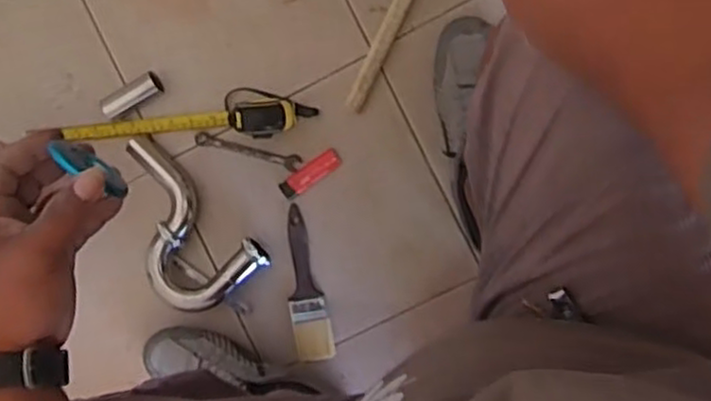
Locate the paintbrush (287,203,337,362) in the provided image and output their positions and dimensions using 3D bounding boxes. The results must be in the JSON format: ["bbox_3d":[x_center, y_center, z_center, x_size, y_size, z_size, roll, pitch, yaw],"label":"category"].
[{"bbox_3d":[-0.063,0.105,0.900,0.047,0.010,0.190,-10,90,8],"label":"paintbrush"}]

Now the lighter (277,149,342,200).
[{"bbox_3d":[-0.054,-0.032,0.885,0.084,0.008,0.026,-33,87,7],"label":"lighter"}]

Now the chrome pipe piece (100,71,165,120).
[{"bbox_3d":[-0.282,-0.131,0.910,0.082,0.031,0.025,-27,88,8],"label":"chrome pipe piece"}]

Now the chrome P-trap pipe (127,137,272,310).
[{"bbox_3d":[-0.227,0.039,0.905,0.217,0.040,0.124,43,96,5],"label":"chrome P-trap pipe"}]

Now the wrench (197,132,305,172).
[{"bbox_3d":[-0.134,-0.063,0.901,0.134,0.007,0.020,16,93,7],"label":"wrench"}]

